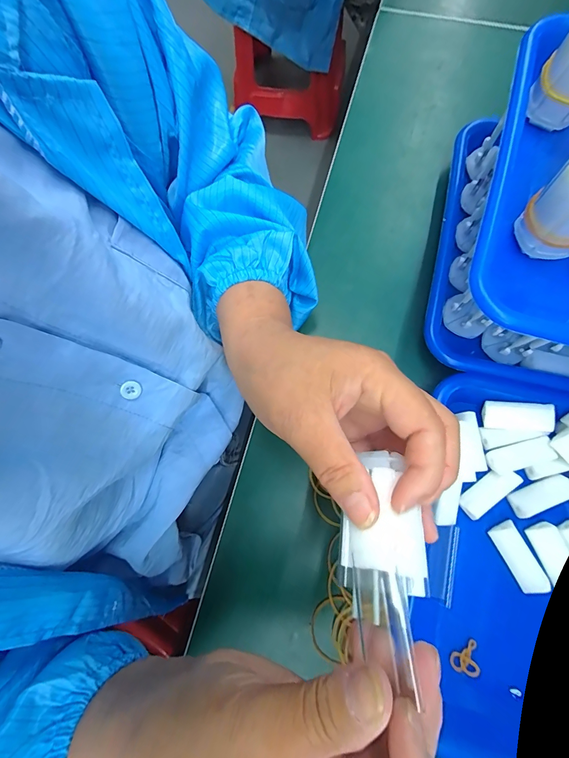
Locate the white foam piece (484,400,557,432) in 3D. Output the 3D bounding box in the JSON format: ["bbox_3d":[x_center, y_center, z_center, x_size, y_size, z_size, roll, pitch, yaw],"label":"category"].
[{"bbox_3d":[0.178,0.029,0.259,0.046,0.007,0.020,3,77,18],"label":"white foam piece"}]

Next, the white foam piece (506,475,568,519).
[{"bbox_3d":[0.194,0.088,0.256,0.047,0.007,0.018,-20,77,-3],"label":"white foam piece"}]

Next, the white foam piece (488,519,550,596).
[{"bbox_3d":[0.169,0.130,0.245,0.019,0.007,0.048,-23,78,-4],"label":"white foam piece"}]

